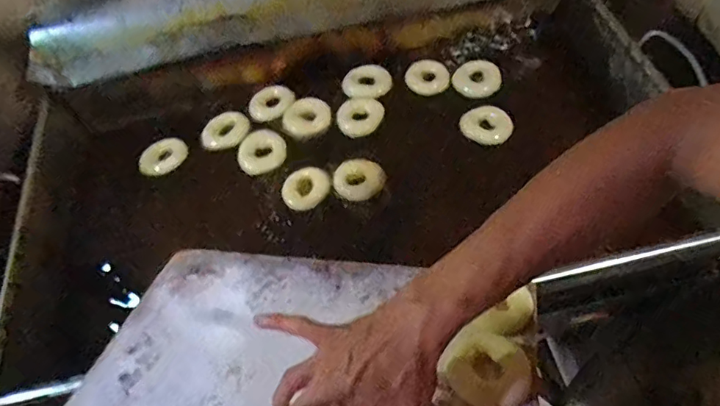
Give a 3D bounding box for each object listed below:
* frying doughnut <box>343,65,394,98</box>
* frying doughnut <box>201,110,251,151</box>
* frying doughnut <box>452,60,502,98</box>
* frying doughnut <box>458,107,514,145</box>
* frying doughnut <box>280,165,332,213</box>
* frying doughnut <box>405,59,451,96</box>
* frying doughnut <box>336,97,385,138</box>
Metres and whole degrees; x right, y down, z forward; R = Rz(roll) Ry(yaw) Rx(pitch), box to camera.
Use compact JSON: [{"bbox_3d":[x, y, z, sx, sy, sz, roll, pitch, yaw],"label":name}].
[{"bbox_3d":[0.012,-0.199,0.825,0.080,0.016,0.056,-1,53,5],"label":"frying doughnut"},{"bbox_3d":[-0.210,-0.110,0.791,0.076,0.027,0.062,-18,53,-7],"label":"frying doughnut"},{"bbox_3d":[0.190,-0.201,0.818,0.073,0.030,0.053,-9,52,-1],"label":"frying doughnut"},{"bbox_3d":[0.189,-0.118,0.755,0.076,0.021,0.057,14,55,16],"label":"frying doughnut"},{"bbox_3d":[-0.078,-0.021,0.722,0.060,0.015,0.069,29,61,25],"label":"frying doughnut"},{"bbox_3d":[0.111,-0.205,0.826,0.071,0.019,0.064,2,53,8],"label":"frying doughnut"},{"bbox_3d":[0.001,-0.139,0.795,0.065,0.022,0.073,14,56,16],"label":"frying doughnut"}]

